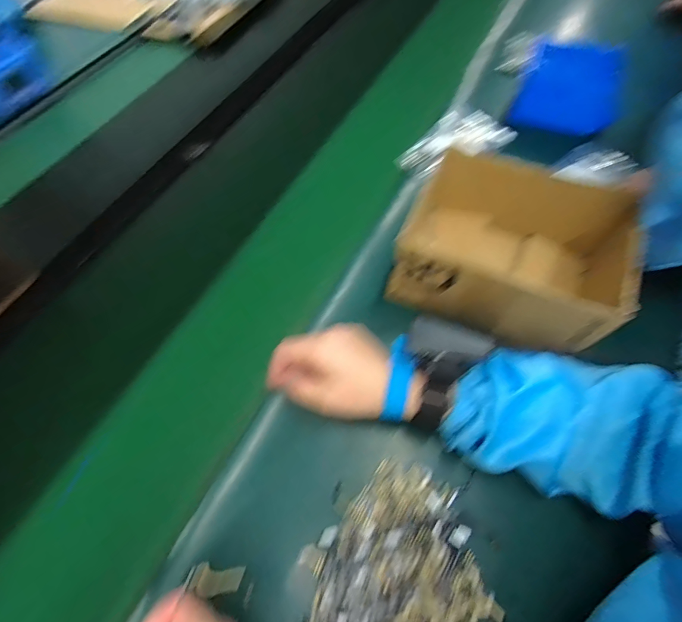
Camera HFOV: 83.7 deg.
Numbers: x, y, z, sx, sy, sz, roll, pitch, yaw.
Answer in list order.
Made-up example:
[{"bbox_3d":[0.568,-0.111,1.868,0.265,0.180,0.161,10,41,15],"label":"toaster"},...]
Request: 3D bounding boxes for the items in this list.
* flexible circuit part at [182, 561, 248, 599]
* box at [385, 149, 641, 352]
[{"bbox_3d":[-0.088,0.187,0.265,0.040,0.006,0.018,29,57,-29],"label":"flexible circuit part"},{"bbox_3d":[0.174,-0.062,0.397,0.201,0.099,0.160,20,63,14],"label":"box"}]

